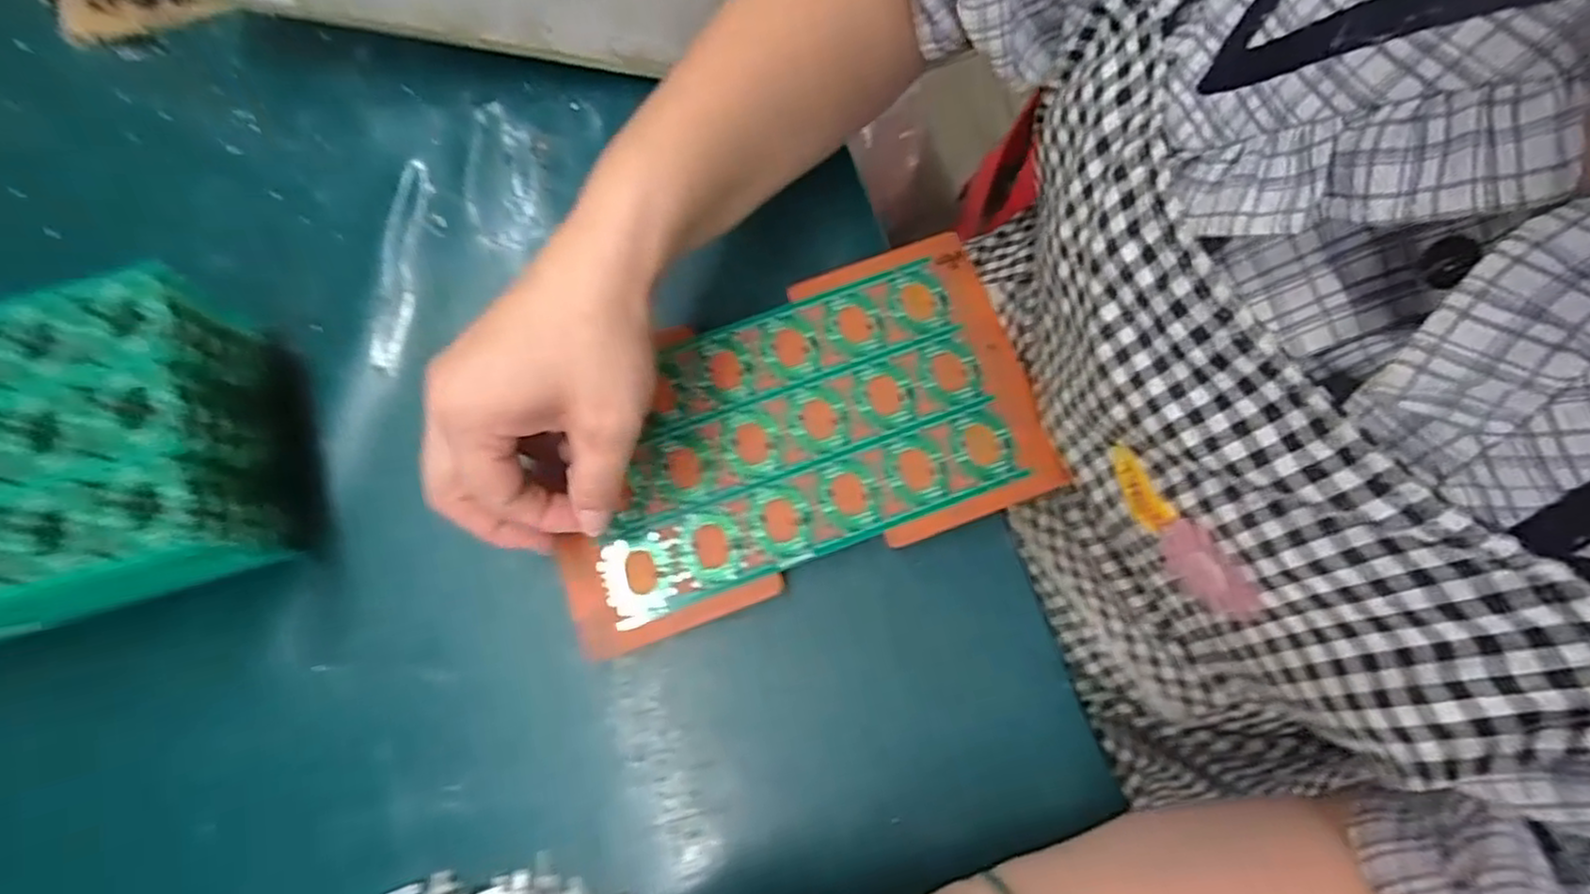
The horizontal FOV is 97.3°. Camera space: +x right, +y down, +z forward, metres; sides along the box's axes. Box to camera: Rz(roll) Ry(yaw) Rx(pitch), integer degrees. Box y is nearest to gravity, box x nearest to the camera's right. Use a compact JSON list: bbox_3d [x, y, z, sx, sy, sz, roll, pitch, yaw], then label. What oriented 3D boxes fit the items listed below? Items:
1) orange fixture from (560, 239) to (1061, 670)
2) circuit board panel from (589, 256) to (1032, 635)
[{"bbox_3d":[-0.003,-0.008,0.335,0.230,0.008,0.136,-20,79,-4],"label":"orange fixture"},{"bbox_3d":[-0.004,-0.008,0.335,0.197,0.004,0.118,-20,78,-5],"label":"circuit board panel"}]

